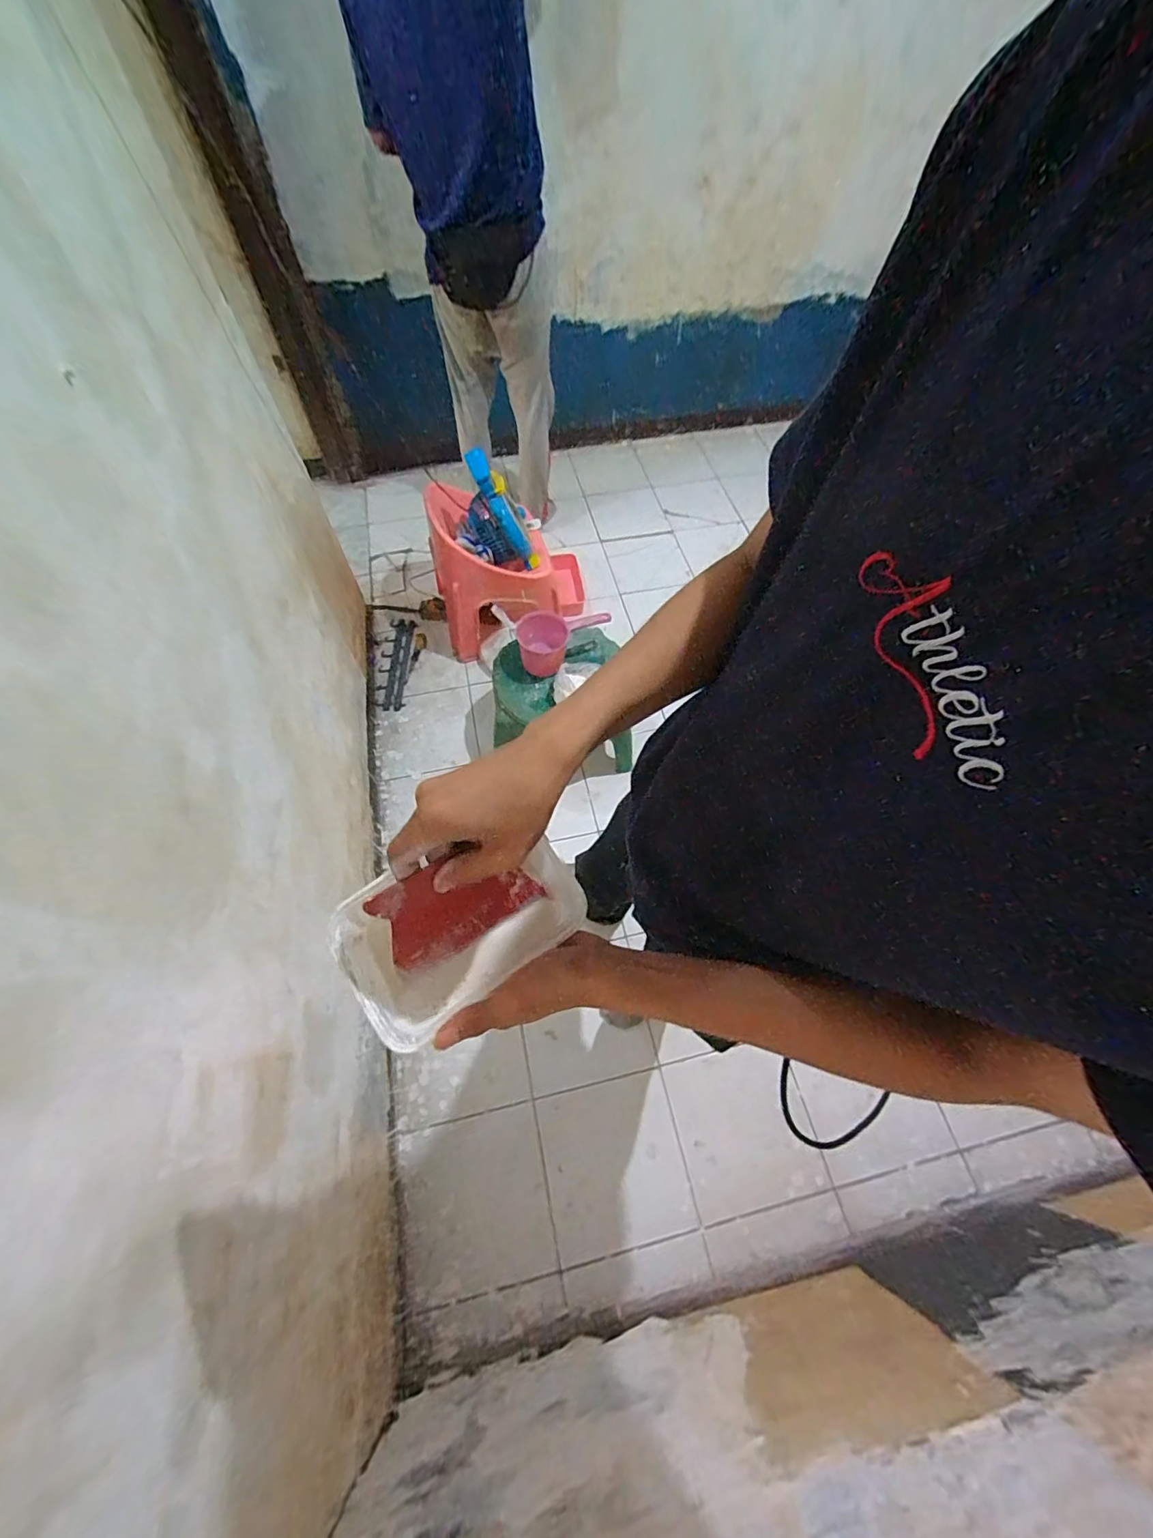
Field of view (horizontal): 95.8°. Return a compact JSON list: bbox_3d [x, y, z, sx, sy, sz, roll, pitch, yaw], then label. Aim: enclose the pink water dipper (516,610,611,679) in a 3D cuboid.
[{"bbox_3d":[-0.031,-0.337,1.396,0.248,0.123,0.120,-4,62,-2],"label":"pink water dipper"}]

